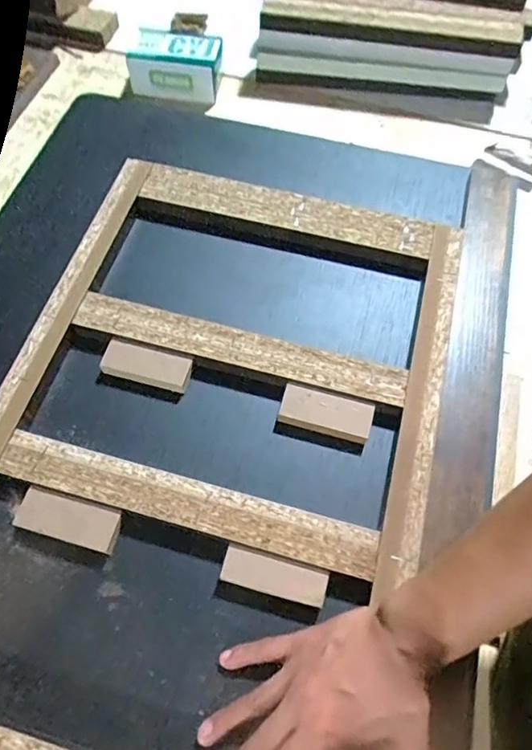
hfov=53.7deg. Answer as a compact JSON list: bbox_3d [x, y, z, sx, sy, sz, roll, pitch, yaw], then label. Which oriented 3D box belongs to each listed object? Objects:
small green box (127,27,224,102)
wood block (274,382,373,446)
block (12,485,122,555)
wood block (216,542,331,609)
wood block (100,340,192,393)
[{"bbox_3d":[-0.117,-0.392,0.666,0.116,0.053,0.062,12,65,7],"label":"small green box"},{"bbox_3d":[0.052,0.035,0.461,0.079,0.017,0.034,14,64,6],"label":"wood block"},{"bbox_3d":[-0.157,0.115,0.422,0.082,0.016,0.033,15,64,6],"label":"block"},{"bbox_3d":[0.007,0.152,0.400,0.079,0.015,0.027,15,64,6],"label":"wood block"},{"bbox_3d":[-0.108,-0.007,0.482,0.080,0.018,0.030,14,64,5],"label":"wood block"}]

